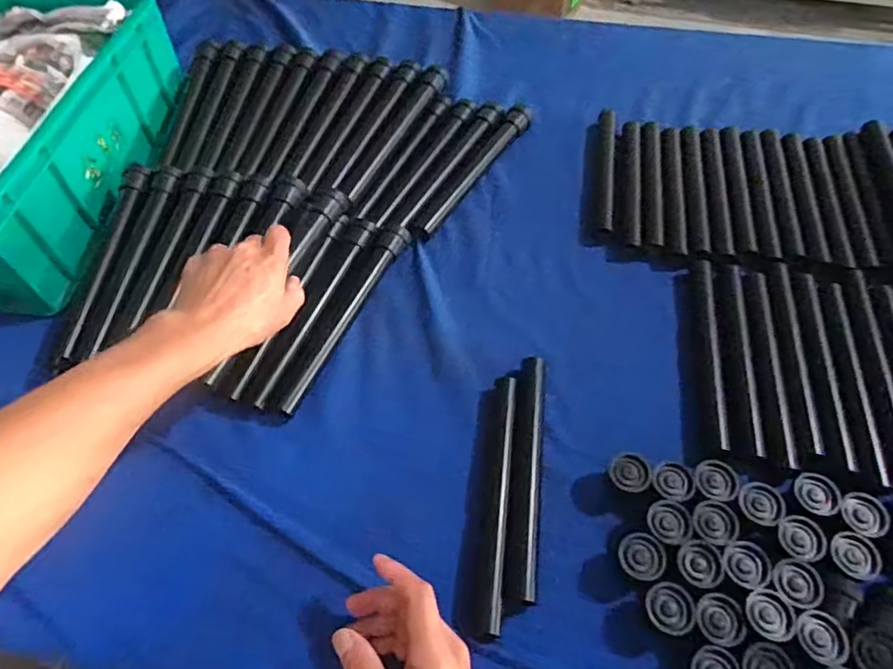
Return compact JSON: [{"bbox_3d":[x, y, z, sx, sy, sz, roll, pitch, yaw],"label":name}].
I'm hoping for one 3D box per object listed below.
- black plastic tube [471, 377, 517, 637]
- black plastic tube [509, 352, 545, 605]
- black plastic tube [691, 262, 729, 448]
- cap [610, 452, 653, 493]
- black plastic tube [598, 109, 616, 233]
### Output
[{"bbox_3d":[0.044,0.139,0.503,0.022,0.022,0.218,6,57,5],"label":"black plastic tube"},{"bbox_3d":[0.072,0.120,0.519,0.021,0.026,0.219,6,57,5],"label":"black plastic tube"},{"bbox_3d":[0.262,0.012,0.586,0.020,0.026,0.226,8,57,6],"label":"black plastic tube"},{"bbox_3d":[0.163,0.123,0.512,0.034,0.025,0.034,0,57,1],"label":"cap"},{"bbox_3d":[0.205,-0.212,0.735,0.020,0.027,0.209,6,57,5],"label":"black plastic tube"}]

